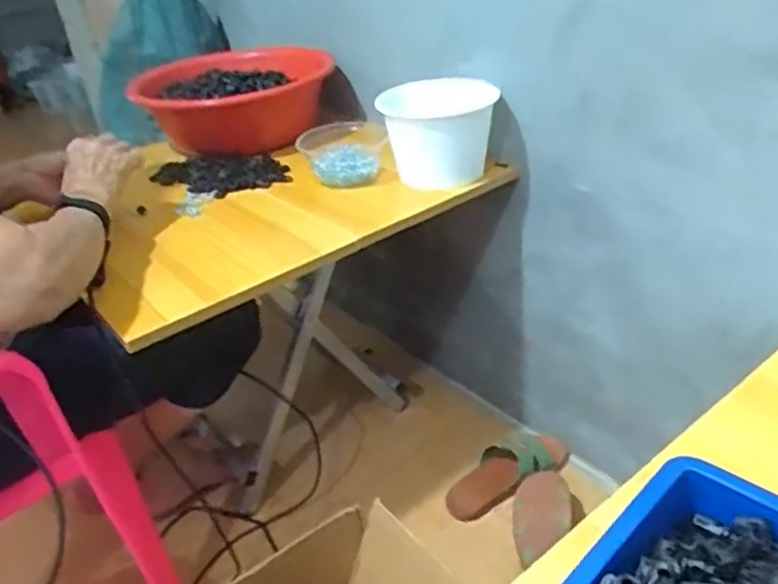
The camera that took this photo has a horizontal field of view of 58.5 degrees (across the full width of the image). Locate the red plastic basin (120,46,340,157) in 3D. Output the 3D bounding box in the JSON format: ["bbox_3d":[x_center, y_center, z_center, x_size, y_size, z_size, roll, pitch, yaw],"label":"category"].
[{"bbox_3d":[-0.236,-0.337,1.186,0.319,0.109,0.319,-5,32,3],"label":"red plastic basin"}]

